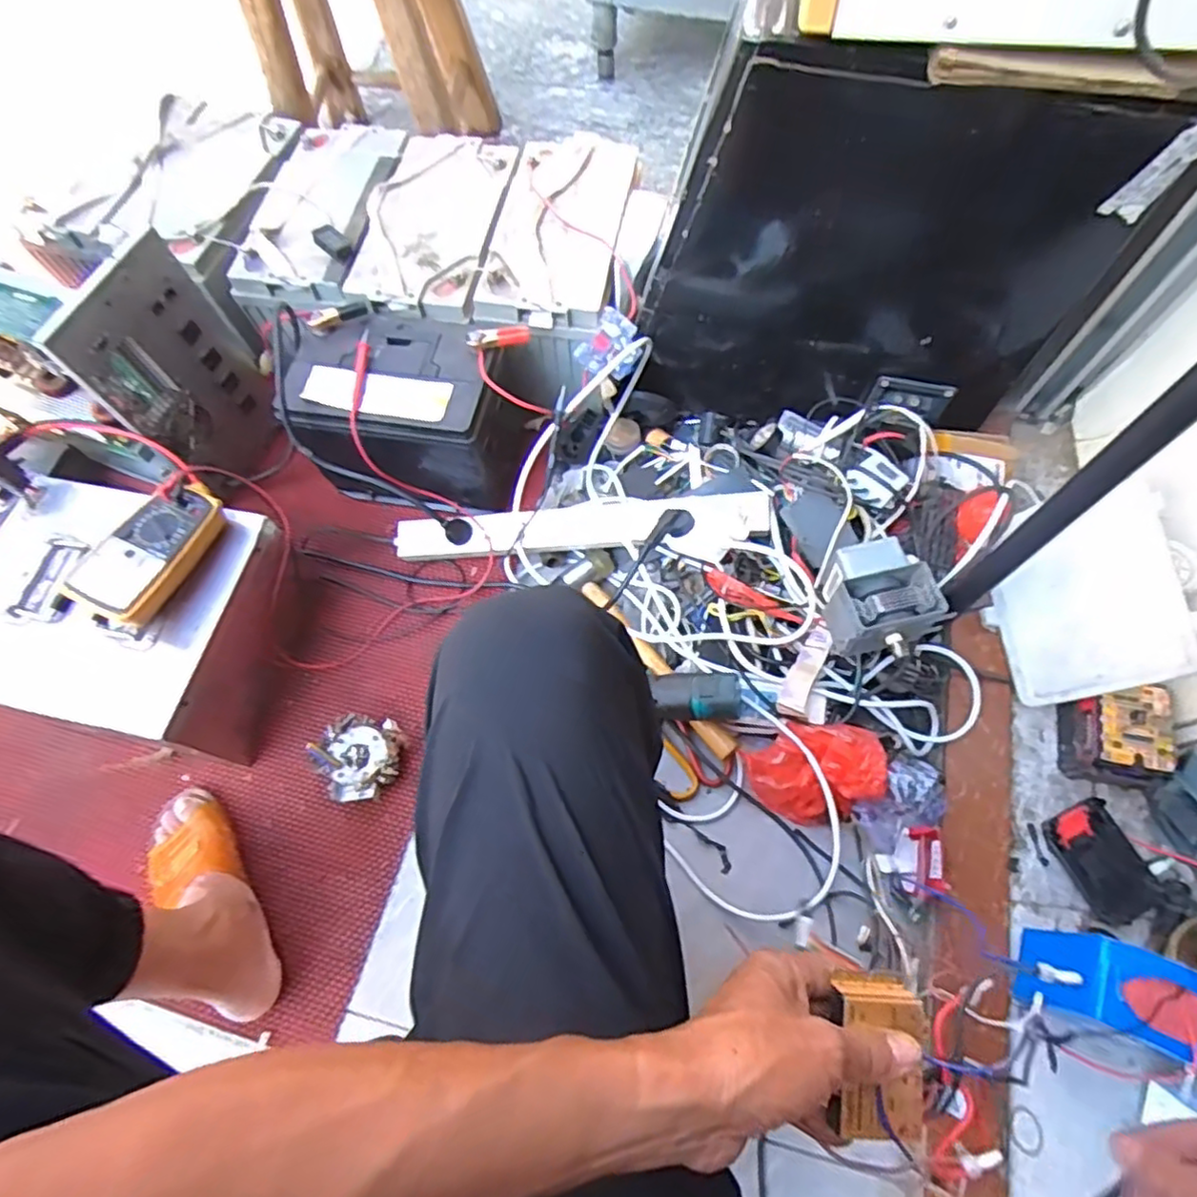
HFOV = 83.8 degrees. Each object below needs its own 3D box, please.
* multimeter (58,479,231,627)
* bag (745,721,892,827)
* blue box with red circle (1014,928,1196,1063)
[{"bbox_3d":[-0.486,-0.053,0.721,0.089,0.043,0.165,26,70,12],"label":"multimeter"},{"bbox_3d":[0.243,0.194,0.747,0.129,0.112,0.106,-18,68,-6],"label":"bag"},{"bbox_3d":[0.469,0.355,0.611,0.110,0.132,0.079,21,69,10],"label":"blue box with red circle"}]

